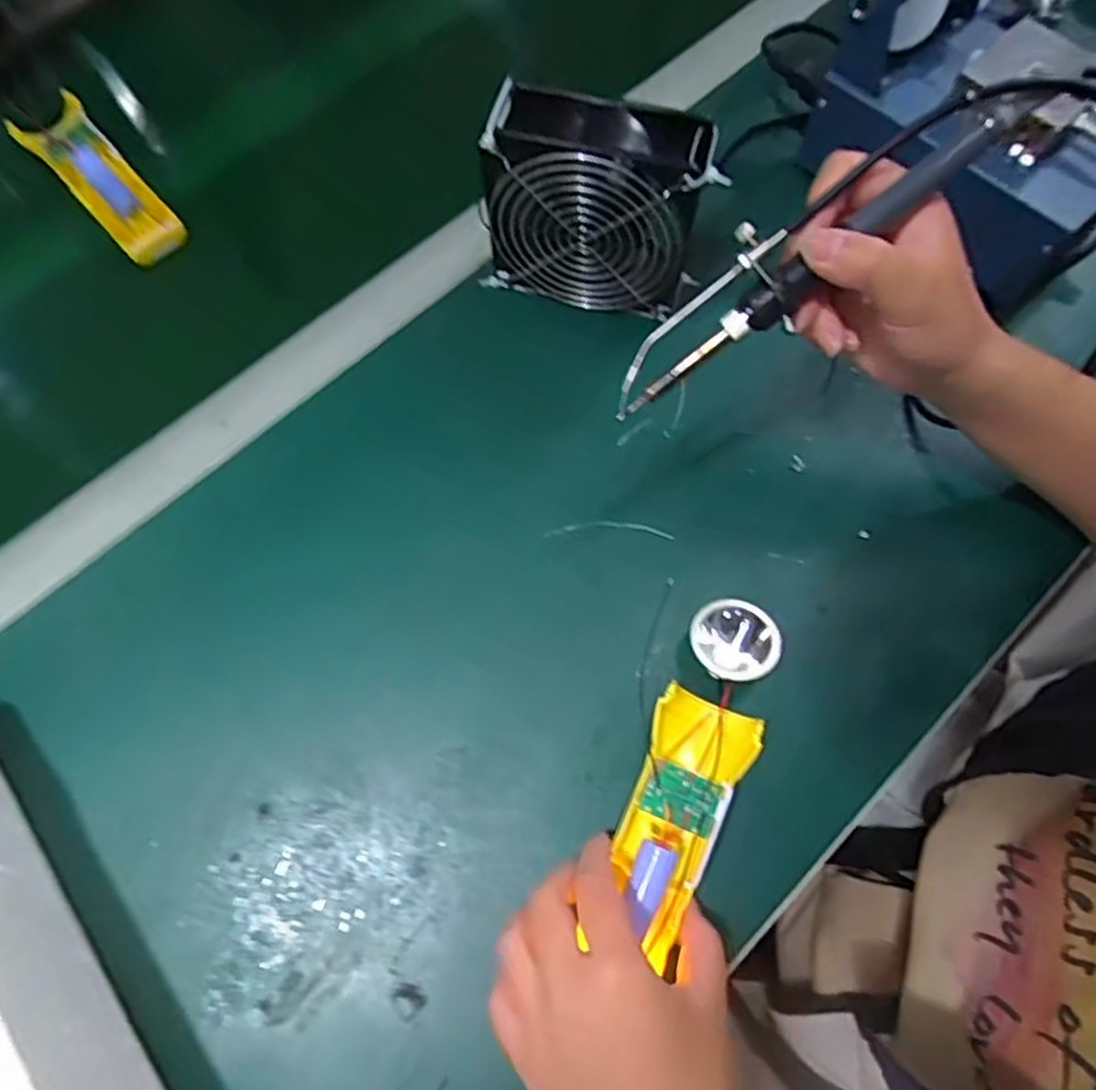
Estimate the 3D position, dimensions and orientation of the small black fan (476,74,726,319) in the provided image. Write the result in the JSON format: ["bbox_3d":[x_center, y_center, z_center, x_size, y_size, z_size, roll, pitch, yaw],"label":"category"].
[{"bbox_3d":[0.028,-0.201,0.434,0.130,0.120,0.048,11,70,6],"label":"small black fan"}]

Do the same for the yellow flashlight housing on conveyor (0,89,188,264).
[{"bbox_3d":[-0.326,-0.268,0.530,0.047,0.035,0.147,-43,74,-14],"label":"yellow flashlight housing on conveyor"}]

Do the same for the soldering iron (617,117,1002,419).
[{"bbox_3d":[0.099,-0.122,0.313,0.178,0.018,0.037,-34,72,14],"label":"soldering iron"}]

